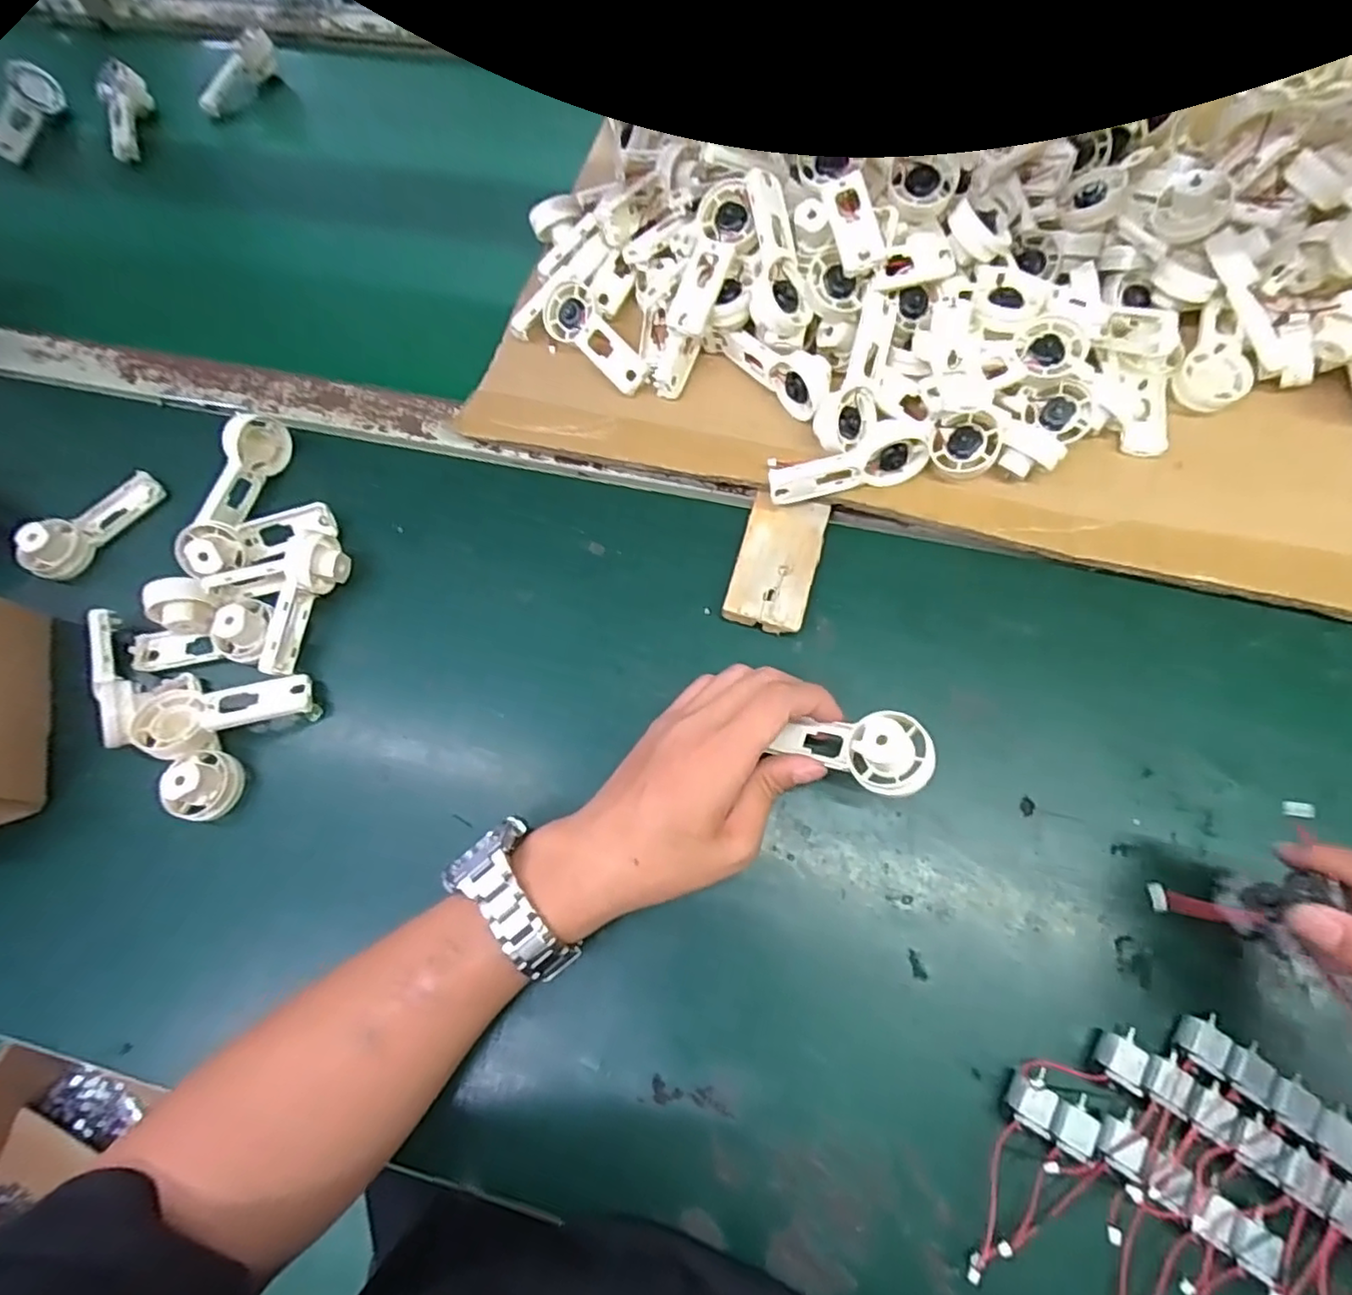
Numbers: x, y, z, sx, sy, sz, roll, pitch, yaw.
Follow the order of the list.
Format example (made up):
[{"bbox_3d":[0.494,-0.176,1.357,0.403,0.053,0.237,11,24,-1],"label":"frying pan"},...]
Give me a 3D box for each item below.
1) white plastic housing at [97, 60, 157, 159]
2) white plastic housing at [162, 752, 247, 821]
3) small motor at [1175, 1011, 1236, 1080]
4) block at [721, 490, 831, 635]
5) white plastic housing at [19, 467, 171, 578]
[{"bbox_3d":[-0.519,-0.504,0.610,0.036,0.025,0.088,-16,75,-2],"label":"white plastic housing"},{"bbox_3d":[-0.272,0.079,0.374,0.032,0.026,0.038,3,70,4],"label":"white plastic housing"},{"bbox_3d":[0.253,0.187,0.313,0.018,0.017,0.025,35,75,14],"label":"small motor"},{"bbox_3d":[0.063,-0.053,0.403,0.048,0.014,0.088,15,71,8],"label":"block"},{"bbox_3d":[-0.399,-0.084,0.444,0.091,0.035,0.026,-43,74,-12],"label":"white plastic housing"}]

